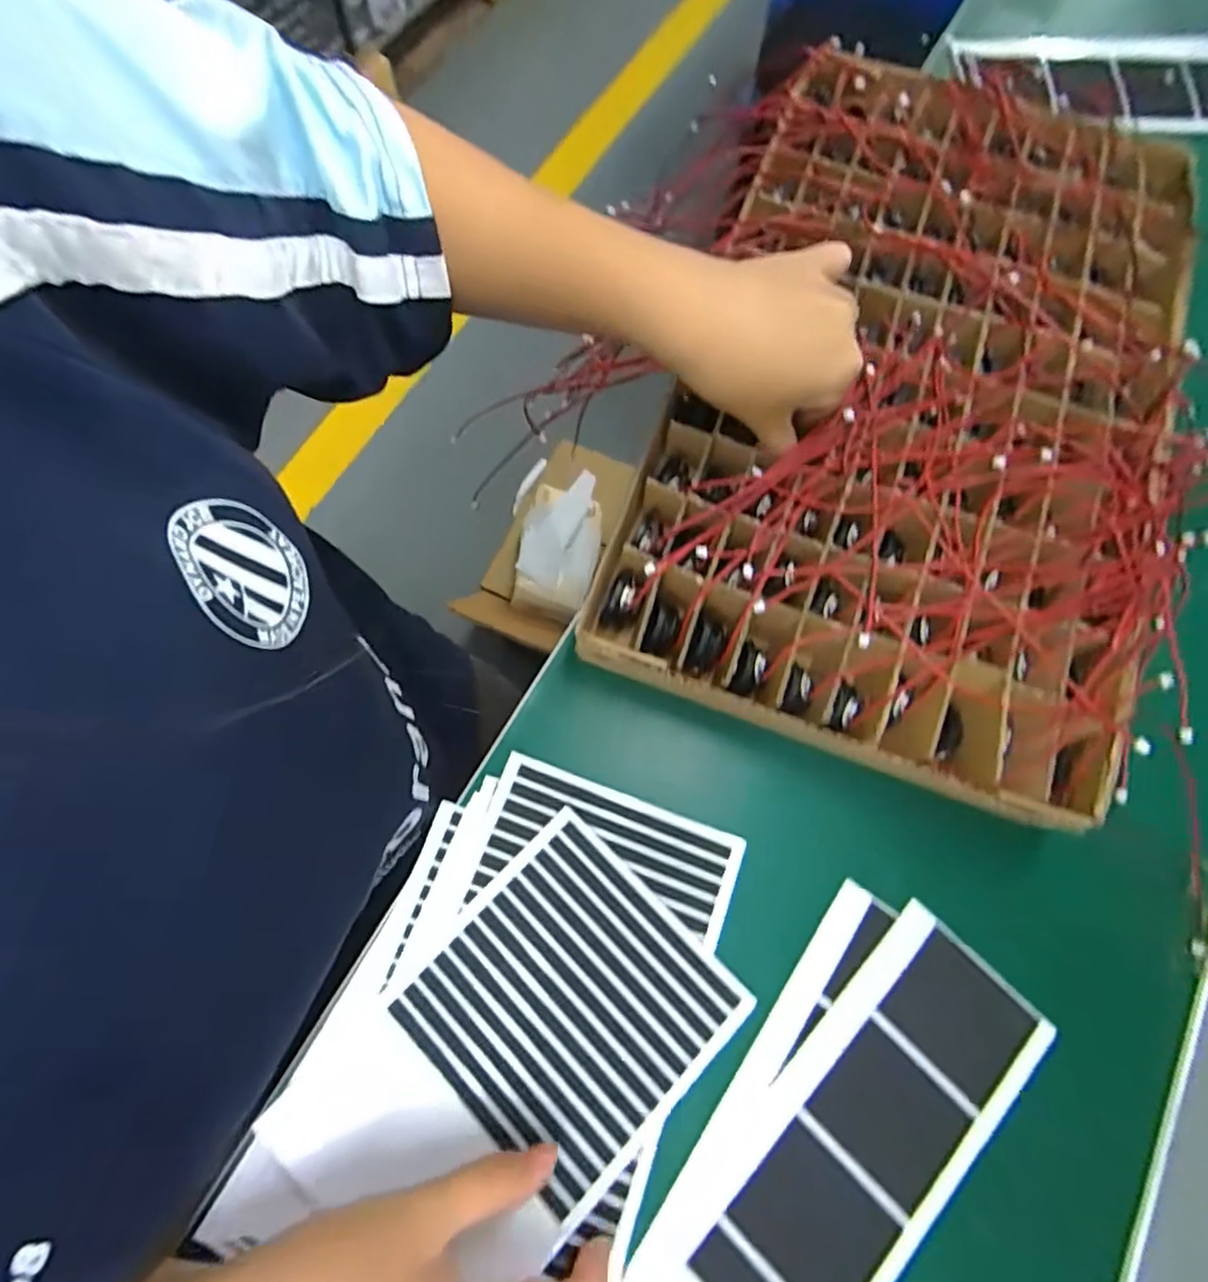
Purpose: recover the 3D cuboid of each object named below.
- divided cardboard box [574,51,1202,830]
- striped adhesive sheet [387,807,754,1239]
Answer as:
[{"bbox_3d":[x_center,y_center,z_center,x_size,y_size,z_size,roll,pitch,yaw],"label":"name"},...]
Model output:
[{"bbox_3d":[0.183,-0.145,0.364,0.255,0.049,0.446,20,73,5],"label":"divided cardboard box"},{"bbox_3d":[-0.016,0.163,0.288,0.117,0.006,0.116,44,75,12],"label":"striped adhesive sheet"}]

